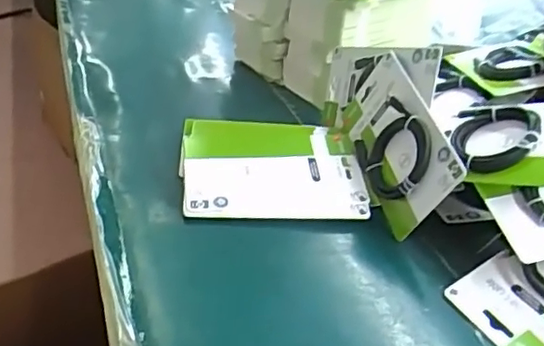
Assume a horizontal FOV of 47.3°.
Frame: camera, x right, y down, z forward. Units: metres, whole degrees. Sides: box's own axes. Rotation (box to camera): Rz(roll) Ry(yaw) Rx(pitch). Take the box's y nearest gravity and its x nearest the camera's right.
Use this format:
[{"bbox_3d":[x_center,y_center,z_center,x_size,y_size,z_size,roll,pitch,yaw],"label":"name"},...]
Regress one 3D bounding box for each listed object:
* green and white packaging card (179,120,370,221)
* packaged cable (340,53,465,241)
[{"bbox_3d":[-0.003,-0.013,0.666,0.184,0.035,0.174,1,33,-8],"label":"green and white packaging card"},{"bbox_3d":[0.122,-0.031,0.628,0.018,0.103,0.182,13,41,-35],"label":"packaged cable"}]

